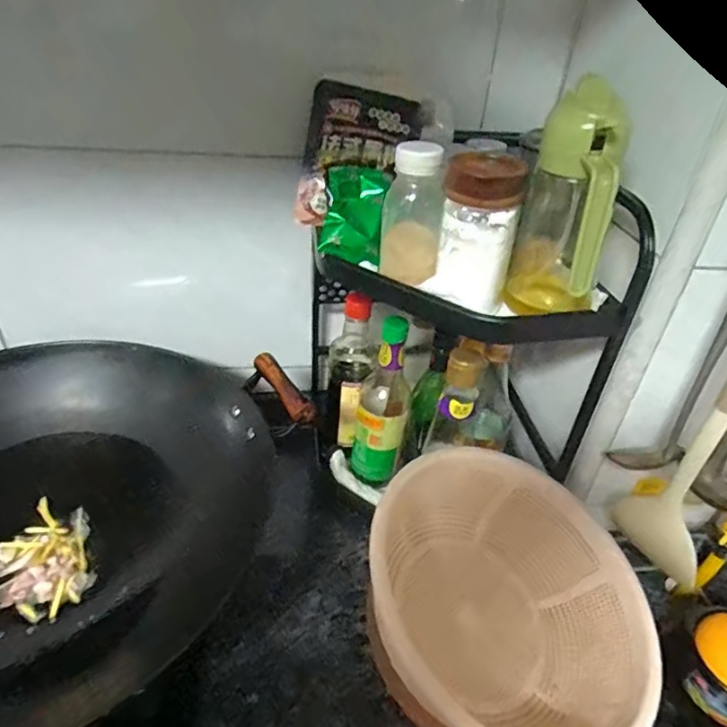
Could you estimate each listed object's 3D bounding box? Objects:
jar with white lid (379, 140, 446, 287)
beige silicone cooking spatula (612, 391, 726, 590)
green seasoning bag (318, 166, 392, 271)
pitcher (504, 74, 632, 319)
[{"bbox_3d":[0.045,-0.126,0.478,0.053,0.124,0.046,5,36,0],"label":"jar with white lid"},{"bbox_3d":[0.283,0.053,0.424,0.075,0.320,0.023,27,42,27],"label":"beige silicone cooking spatula"},{"bbox_3d":[-0.008,-0.151,0.537,0.062,0.094,0.022,13,-2,-22],"label":"green seasoning bag"},{"bbox_3d":[0.168,-0.121,0.448,0.068,0.192,0.106,14,37,12],"label":"pitcher"}]

